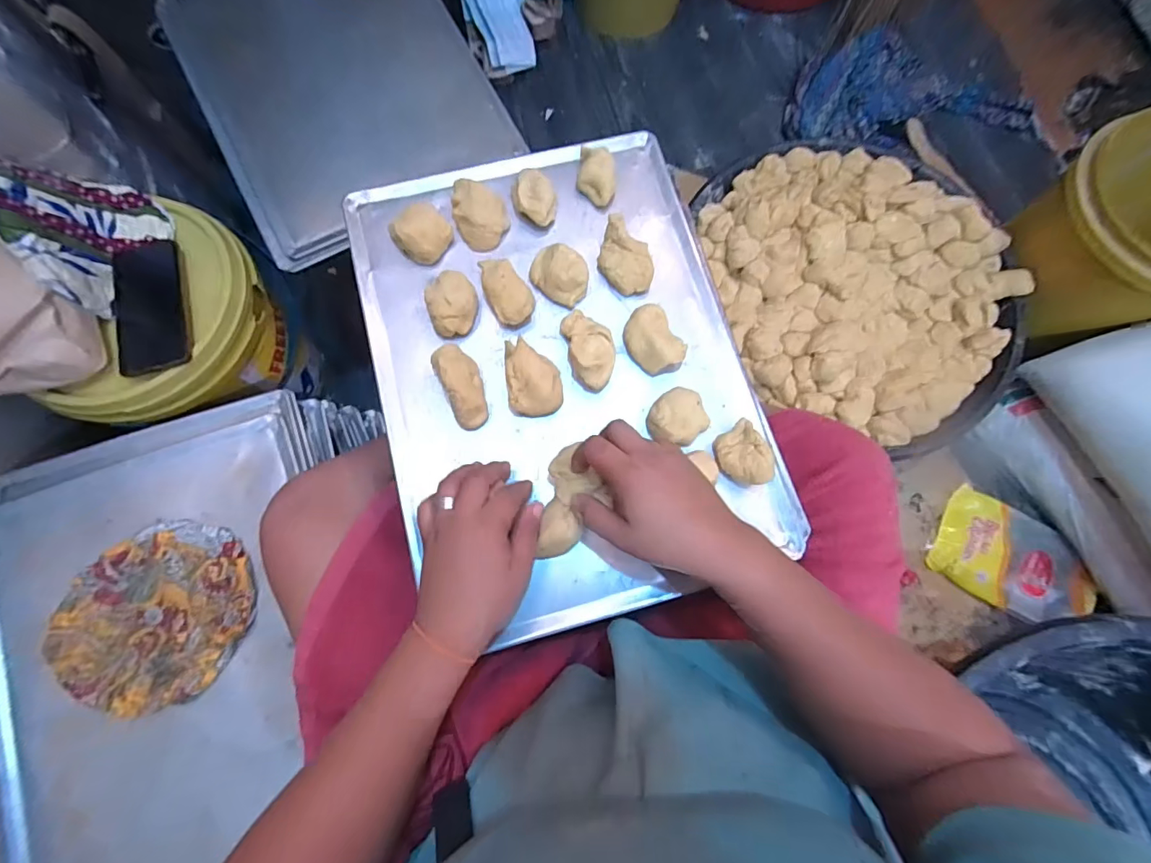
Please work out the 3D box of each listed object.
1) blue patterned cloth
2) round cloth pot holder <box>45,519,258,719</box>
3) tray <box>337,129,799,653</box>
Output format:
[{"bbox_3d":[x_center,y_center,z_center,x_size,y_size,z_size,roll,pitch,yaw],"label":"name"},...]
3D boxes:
[{"bbox_3d":[0.714,-0.718,1.021,0.531,0.065,0.235,-3,75,-1],"label":"blue patterned cloth"},{"bbox_3d":[-0.440,0.193,0.511,0.182,0.010,0.178,2,74,-6],"label":"round cloth pot holder"},{"bbox_3d":[-0.010,-0.064,0.442,0.328,0.042,0.438,-14,76,-4],"label":"tray"}]

